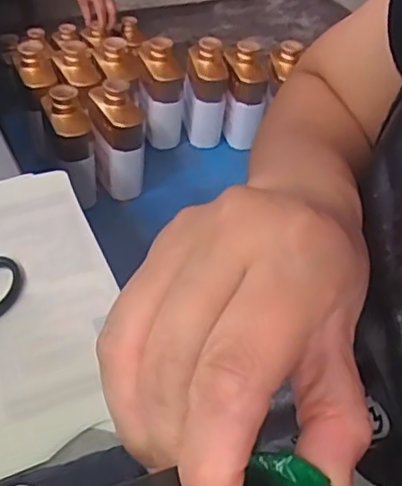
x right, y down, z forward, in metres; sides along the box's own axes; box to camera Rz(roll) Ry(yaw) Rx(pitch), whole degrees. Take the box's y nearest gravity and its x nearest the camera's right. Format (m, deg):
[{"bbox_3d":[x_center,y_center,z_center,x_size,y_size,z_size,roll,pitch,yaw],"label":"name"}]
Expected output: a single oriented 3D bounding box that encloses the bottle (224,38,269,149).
[{"bbox_3d":[0.076,-0.255,1.075,0.075,0.192,0.063,10,43,1],"label":"bottle"}]

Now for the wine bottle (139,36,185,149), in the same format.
[{"bbox_3d":[-0.070,-0.252,1.056,0.076,0.189,0.071,3,43,-6],"label":"wine bottle"}]

